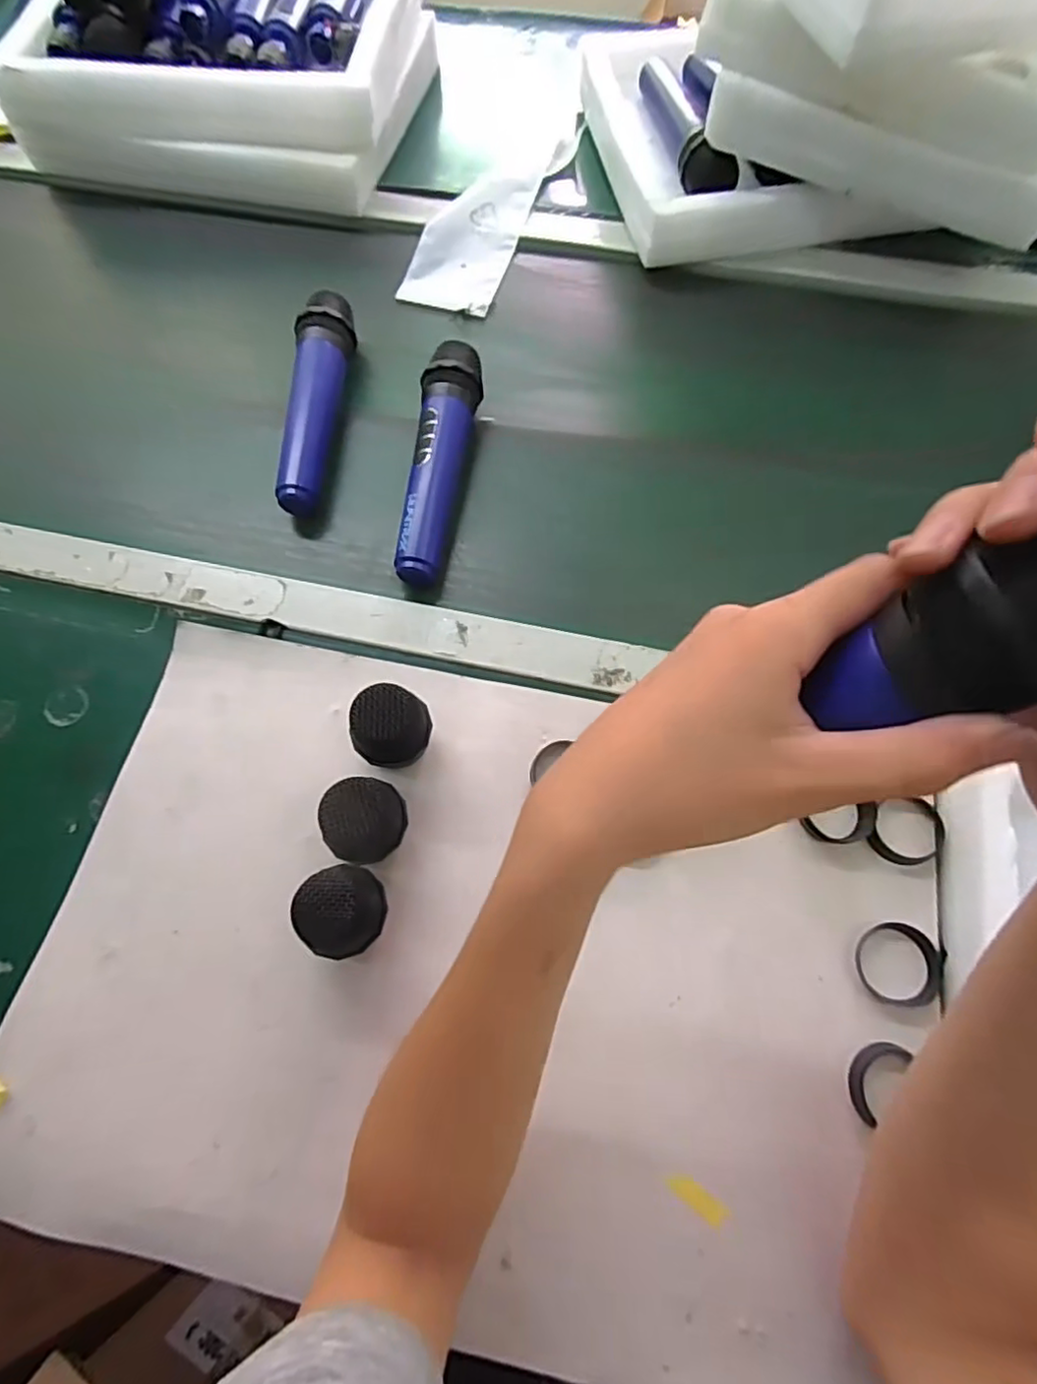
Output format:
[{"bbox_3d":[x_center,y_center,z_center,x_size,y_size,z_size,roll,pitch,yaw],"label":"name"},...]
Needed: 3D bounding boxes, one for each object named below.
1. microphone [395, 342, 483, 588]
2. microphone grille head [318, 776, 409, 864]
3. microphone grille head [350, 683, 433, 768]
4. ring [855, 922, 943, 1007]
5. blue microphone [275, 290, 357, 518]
[{"bbox_3d":[-0.059,-0.173,0.479,0.042,0.050,0.194,5,68,2],"label":"microphone"},{"bbox_3d":[-0.088,0.077,0.368,0.042,0.044,0.043,0,68,0],"label":"microphone grille head"},{"bbox_3d":[-0.077,0.024,0.388,0.042,0.054,0.040,0,68,0],"label":"microphone grille head"},{"bbox_3d":[0.217,0.154,0.360,0.043,0.008,0.044,0,68,0],"label":"ring"},{"bbox_3d":[-0.162,-0.229,0.510,0.042,0.053,0.193,1,68,1],"label":"blue microphone"}]

